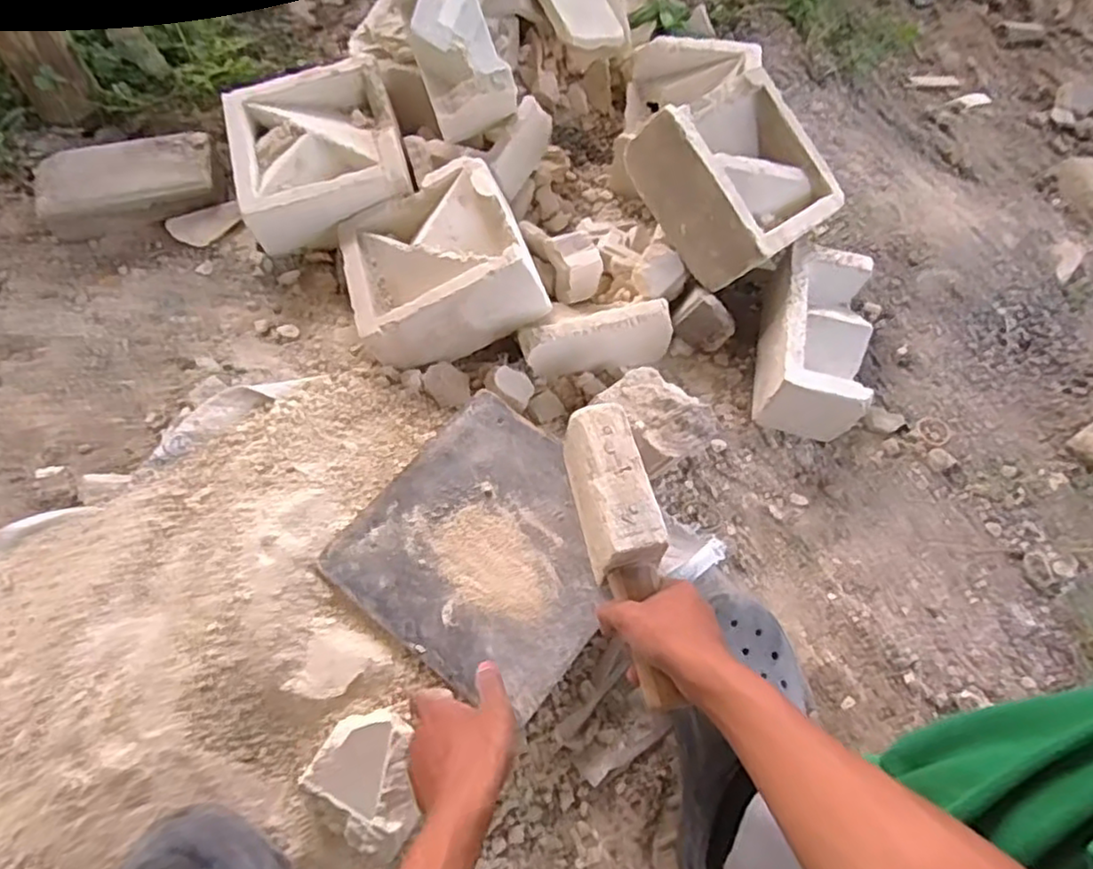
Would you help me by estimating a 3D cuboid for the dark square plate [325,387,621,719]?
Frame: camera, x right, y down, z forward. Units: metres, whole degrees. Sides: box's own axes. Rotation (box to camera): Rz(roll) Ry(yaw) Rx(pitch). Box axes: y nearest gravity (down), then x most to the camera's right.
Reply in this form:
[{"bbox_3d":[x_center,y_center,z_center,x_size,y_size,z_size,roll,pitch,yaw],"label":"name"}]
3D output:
[{"bbox_3d":[-0.048,0.105,0.653,0.241,0.015,0.237,37,66,14],"label":"dark square plate"}]

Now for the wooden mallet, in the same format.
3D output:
[{"bbox_3d":[0.065,0.100,0.586,0.055,0.097,0.248,-10,72,-8],"label":"wooden mallet"}]

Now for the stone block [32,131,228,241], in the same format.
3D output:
[{"bbox_3d":[-0.529,-0.316,0.872,0.214,0.081,0.101,-10,63,-8],"label":"stone block"}]

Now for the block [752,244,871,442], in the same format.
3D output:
[{"bbox_3d":[0.312,-0.110,0.795,0.104,0.097,0.195,14,63,4],"label":"block"}]

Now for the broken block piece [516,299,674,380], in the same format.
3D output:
[{"bbox_3d":[0.057,-0.105,0.787,0.174,0.080,0.042,-8,63,-7],"label":"broken block piece"}]

